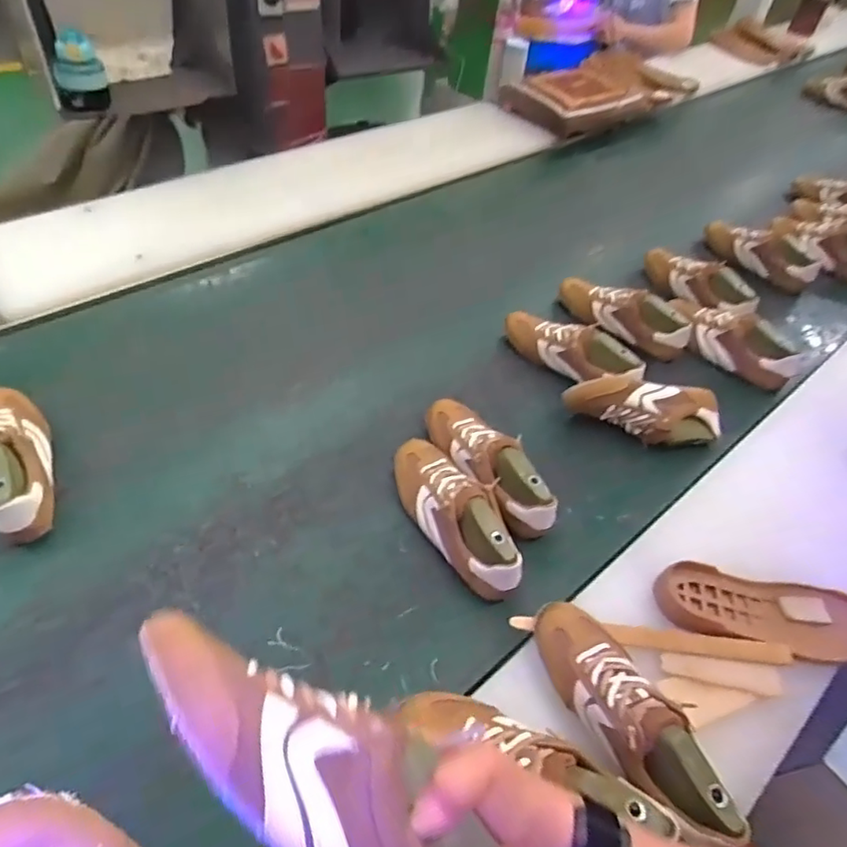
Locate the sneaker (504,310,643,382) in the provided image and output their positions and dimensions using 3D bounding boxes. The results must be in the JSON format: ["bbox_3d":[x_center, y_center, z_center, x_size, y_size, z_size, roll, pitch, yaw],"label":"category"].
[{"bbox_3d":[0.246,-0.133,1.007,0.249,0.081,0.084,32,49,26],"label":"sneaker"}]

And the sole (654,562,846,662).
[{"bbox_3d":[0.407,0.225,0.701,0.273,0.049,0.089,8,43,4],"label":"sole"}]

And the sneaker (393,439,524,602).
[{"bbox_3d":[0.044,0.104,0.778,0.091,0.089,0.252,-24,50,-27],"label":"sneaker"}]

